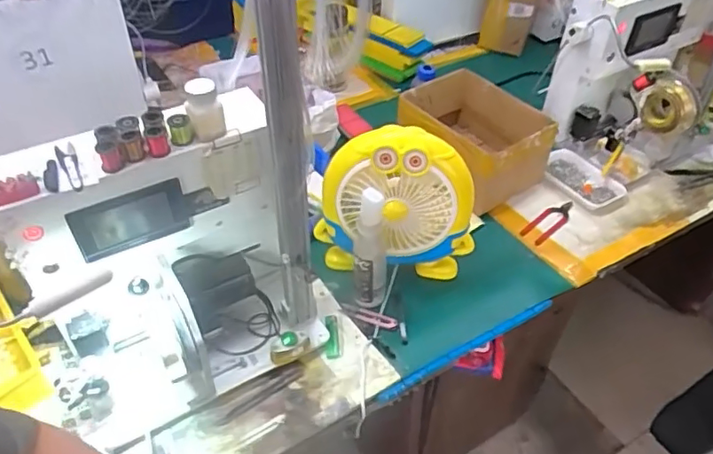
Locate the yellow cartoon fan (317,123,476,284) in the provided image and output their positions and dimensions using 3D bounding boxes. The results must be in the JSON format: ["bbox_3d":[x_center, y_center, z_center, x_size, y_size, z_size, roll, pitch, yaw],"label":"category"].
[{"bbox_3d":[0.065,-0.036,0.956,0.259,0.257,0.083,7,44,6],"label":"yellow cartoon fan"}]

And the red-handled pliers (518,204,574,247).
[{"bbox_3d":[0.378,-0.011,1.140,0.142,0.012,0.048,-31,53,-30],"label":"red-handled pliers"}]

